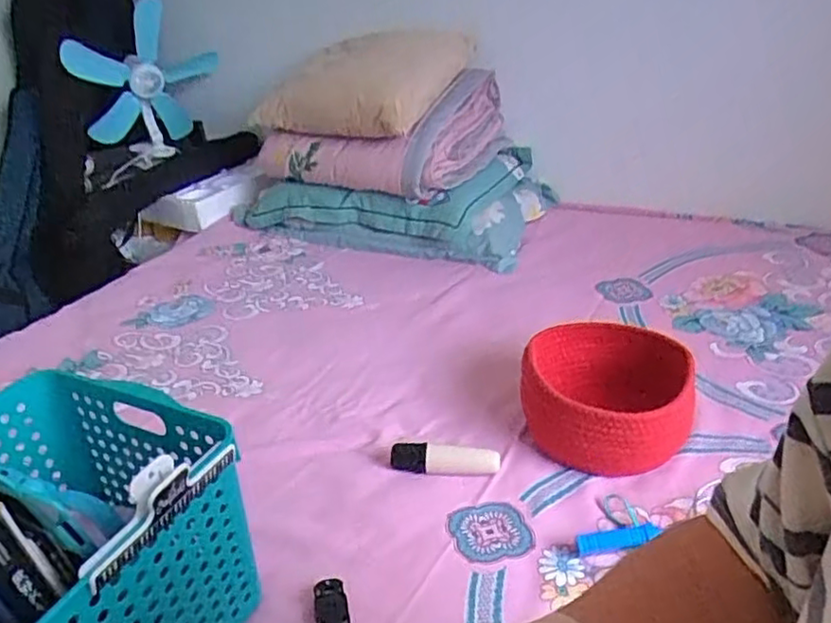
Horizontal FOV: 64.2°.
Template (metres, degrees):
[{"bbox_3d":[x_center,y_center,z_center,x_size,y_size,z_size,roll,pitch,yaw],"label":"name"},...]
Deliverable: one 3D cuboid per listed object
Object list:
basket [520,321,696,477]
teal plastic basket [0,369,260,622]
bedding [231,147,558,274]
[{"bbox_3d":[0.235,0.108,0.832,0.198,0.112,0.190,1,29,12],"label":"basket"},{"bbox_3d":[-0.332,0.244,0.561,0.278,0.230,0.328,11,32,28],"label":"teal plastic basket"},{"bbox_3d":[-0.074,-0.271,1.555,0.727,0.136,0.384,8,33,19],"label":"bedding"}]

